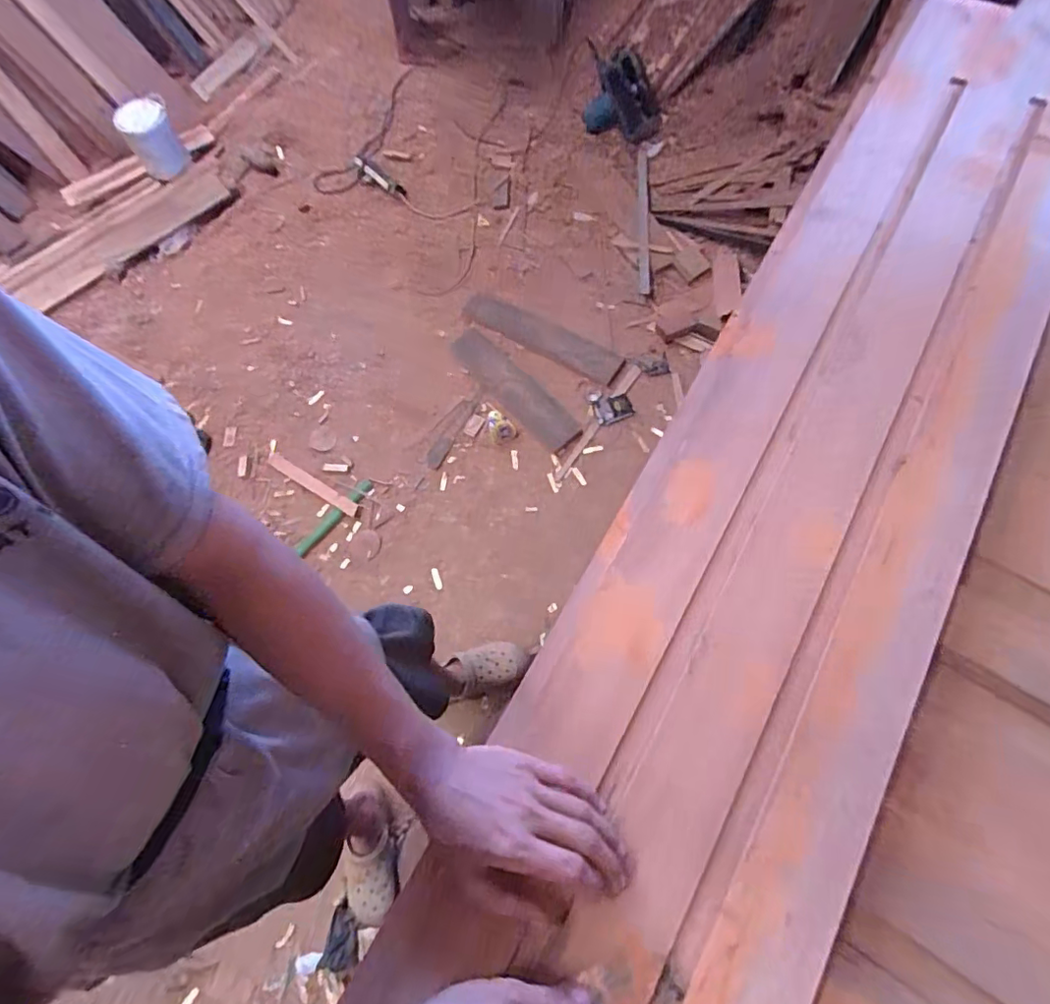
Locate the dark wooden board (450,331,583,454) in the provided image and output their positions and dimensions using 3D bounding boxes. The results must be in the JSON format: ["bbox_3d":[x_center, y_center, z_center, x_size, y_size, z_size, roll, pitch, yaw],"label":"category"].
[{"bbox_3d":[-0.040,-0.346,1.687,0.128,0.028,0.518,-42,68,-7],"label":"dark wooden board"}]

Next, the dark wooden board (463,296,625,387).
[{"bbox_3d":[0.052,-0.526,1.752,0.538,0.020,0.135,30,70,15],"label":"dark wooden board"}]

